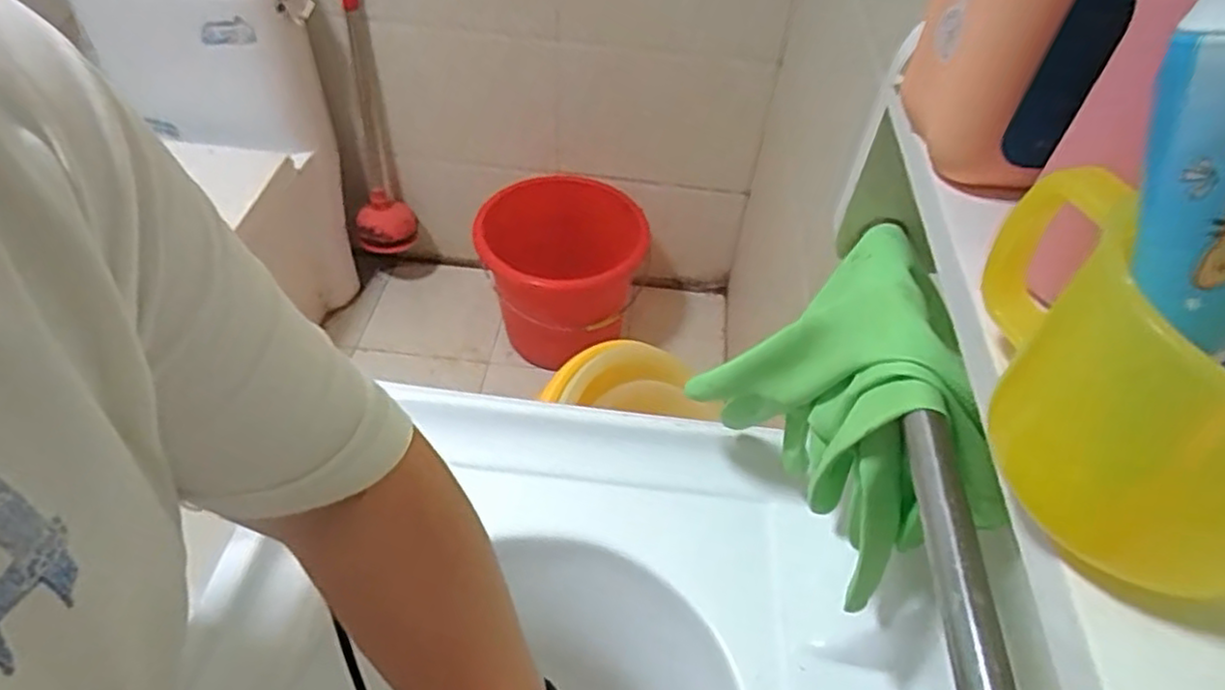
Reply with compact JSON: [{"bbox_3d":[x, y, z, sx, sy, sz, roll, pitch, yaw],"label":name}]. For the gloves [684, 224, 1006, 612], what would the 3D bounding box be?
[{"bbox_3d":[0.123,0.047,0.410,0.076,0.204,0.164,-15,51,-18],"label":"gloves"}]

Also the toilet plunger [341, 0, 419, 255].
[{"bbox_3d":[-0.510,-0.456,1.487,0.130,0.625,0.120,-4,48,-9],"label":"toilet plunger"}]

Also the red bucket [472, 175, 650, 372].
[{"bbox_3d":[-0.109,-0.159,1.511,0.314,0.289,0.289,2,48,-3],"label":"red bucket"}]

